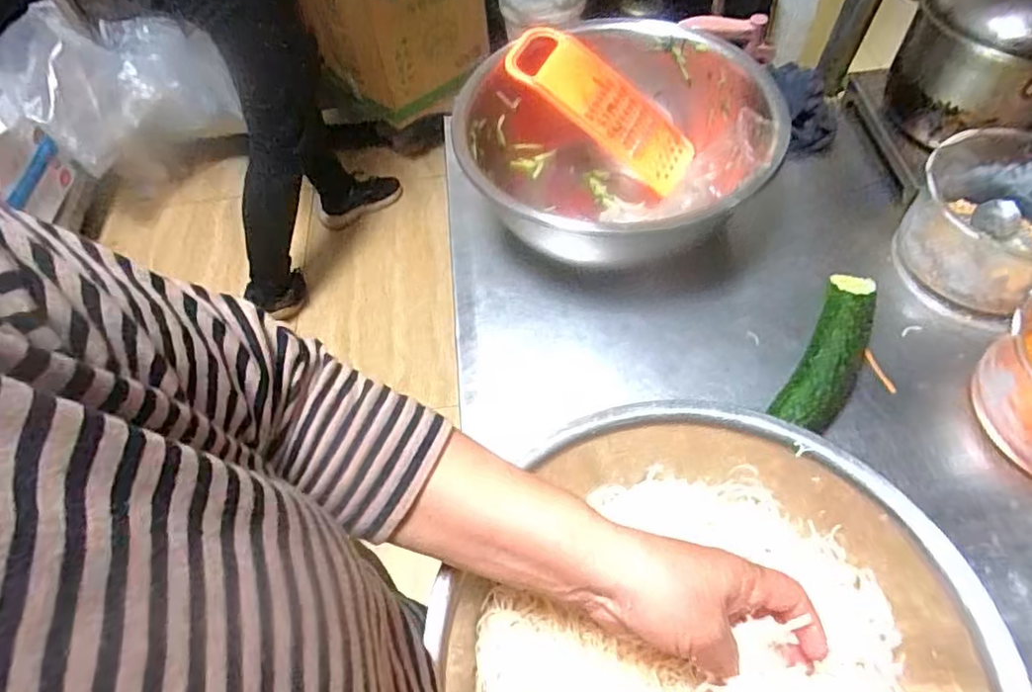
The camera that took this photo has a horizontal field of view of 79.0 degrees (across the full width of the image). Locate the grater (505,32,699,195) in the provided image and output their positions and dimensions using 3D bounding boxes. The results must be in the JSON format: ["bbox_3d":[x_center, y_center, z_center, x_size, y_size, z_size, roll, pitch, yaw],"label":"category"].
[{"bbox_3d":[0.102,-0.276,0.723,0.244,0.032,0.090,37,63,-8],"label":"grater"}]

